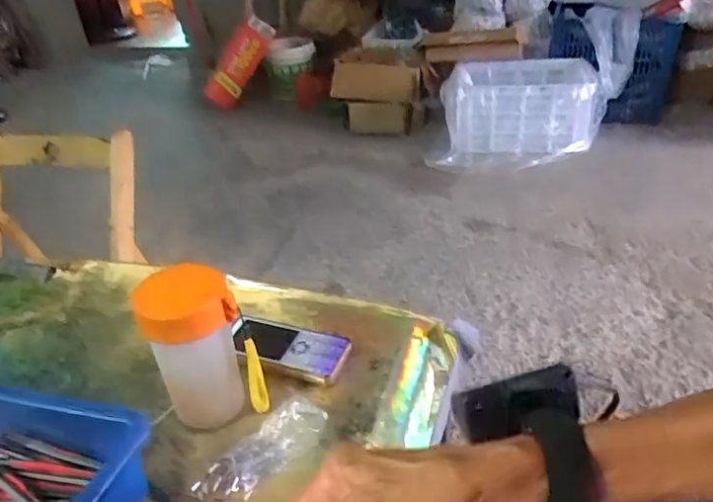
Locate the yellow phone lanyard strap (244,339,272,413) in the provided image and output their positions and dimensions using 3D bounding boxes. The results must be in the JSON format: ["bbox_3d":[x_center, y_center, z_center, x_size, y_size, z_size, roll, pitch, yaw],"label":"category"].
[{"bbox_3d":[-0.084,0.107,0.491,0.014,0.079,0.009,-13,33,-12],"label":"yellow phone lanyard strap"}]

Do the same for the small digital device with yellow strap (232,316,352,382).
[{"bbox_3d":[-0.067,0.094,0.561,0.115,0.015,0.053,9,39,13],"label":"small digital device with yellow strap"}]

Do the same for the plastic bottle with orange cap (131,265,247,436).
[{"bbox_3d":[-0.129,0.080,0.477,0.071,0.145,0.054,-11,33,-11],"label":"plastic bottle with orange cap"}]

